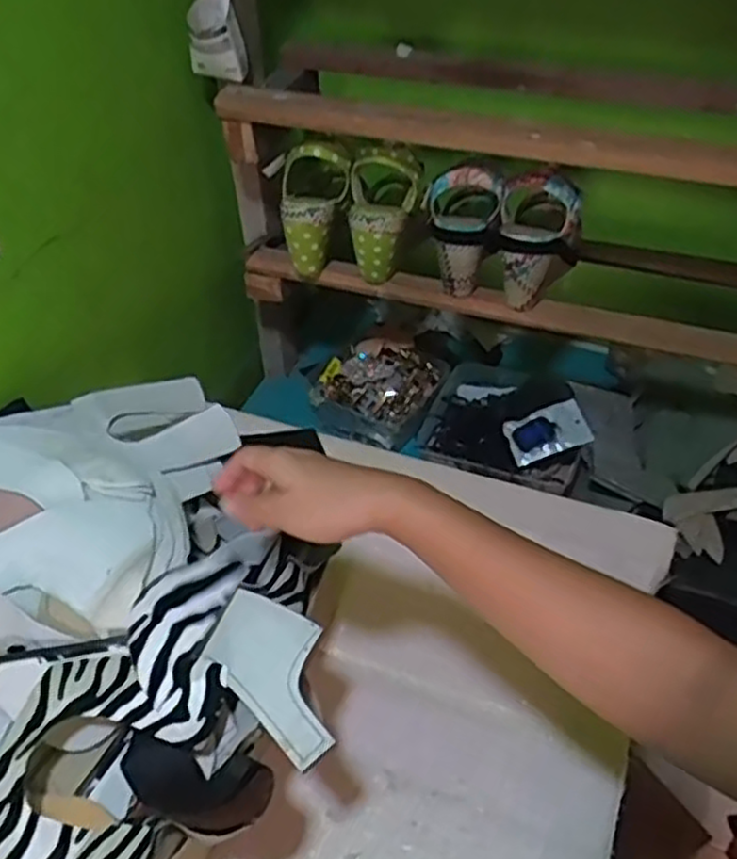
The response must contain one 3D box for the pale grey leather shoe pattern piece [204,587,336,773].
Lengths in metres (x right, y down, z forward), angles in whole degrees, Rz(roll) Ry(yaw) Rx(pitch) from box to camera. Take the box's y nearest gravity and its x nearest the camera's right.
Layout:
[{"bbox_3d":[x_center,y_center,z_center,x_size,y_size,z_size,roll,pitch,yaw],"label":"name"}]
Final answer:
[{"bbox_3d":[-0.059,0.149,0.472,0.062,0.010,0.134,-45,42,-17],"label":"pale grey leather shoe pattern piece"}]

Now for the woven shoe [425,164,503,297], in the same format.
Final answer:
[{"bbox_3d":[0.100,-0.218,0.808,0.081,0.130,0.074,8,44,8],"label":"woven shoe"}]

